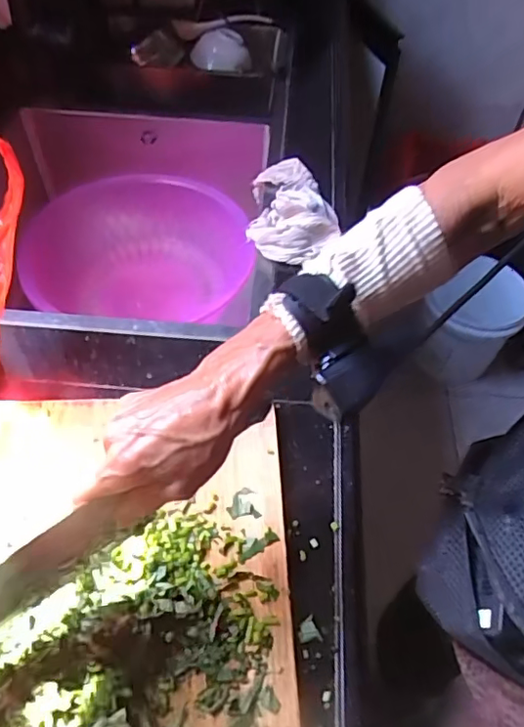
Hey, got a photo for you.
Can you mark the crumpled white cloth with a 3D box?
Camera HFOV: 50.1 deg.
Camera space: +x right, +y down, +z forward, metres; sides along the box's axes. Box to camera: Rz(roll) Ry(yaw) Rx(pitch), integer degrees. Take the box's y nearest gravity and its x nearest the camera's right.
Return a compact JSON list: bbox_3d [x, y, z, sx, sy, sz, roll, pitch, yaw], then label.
[{"bbox_3d":[0.041,-0.211,0.744,0.110,0.052,0.185,4,53,1],"label":"crumpled white cloth"}]

